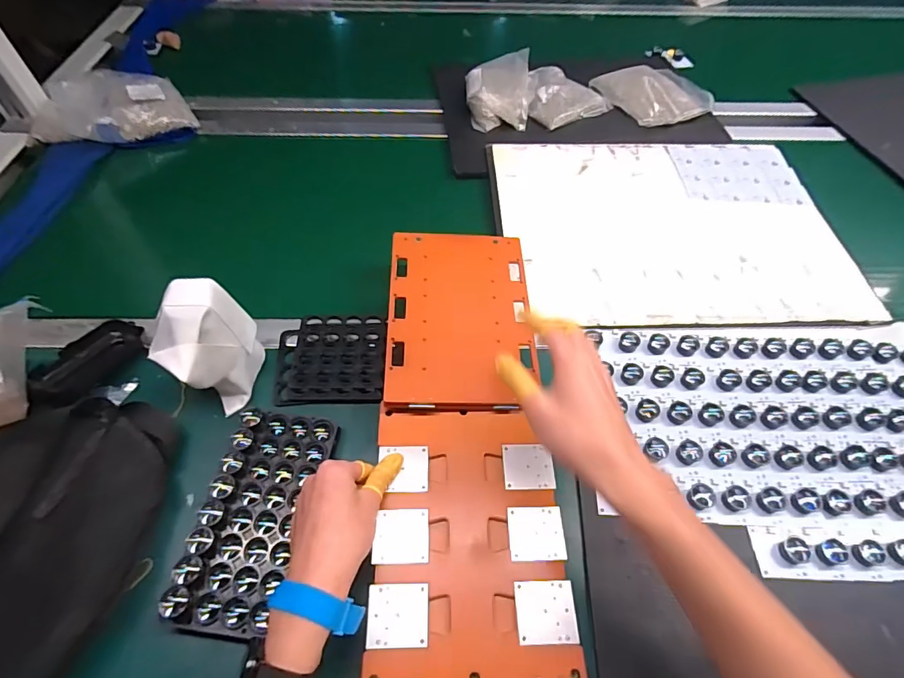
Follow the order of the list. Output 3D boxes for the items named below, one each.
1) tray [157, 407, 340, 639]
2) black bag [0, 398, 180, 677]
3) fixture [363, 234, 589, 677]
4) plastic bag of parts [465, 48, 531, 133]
[{"bbox_3d":[-0.179,0.158,0.431,0.090,0.032,0.190,7,56,5],"label":"tray"},{"bbox_3d":[-0.394,0.187,0.400,0.240,0.057,0.299,6,56,4],"label":"black bag"},{"bbox_3d":[0.010,0.073,0.467,0.163,0.022,0.454,-2,60,-1],"label":"fixture"},{"bbox_3d":[0.084,-0.447,0.836,0.114,0.047,0.178,5,56,3],"label":"plastic bag of parts"}]

